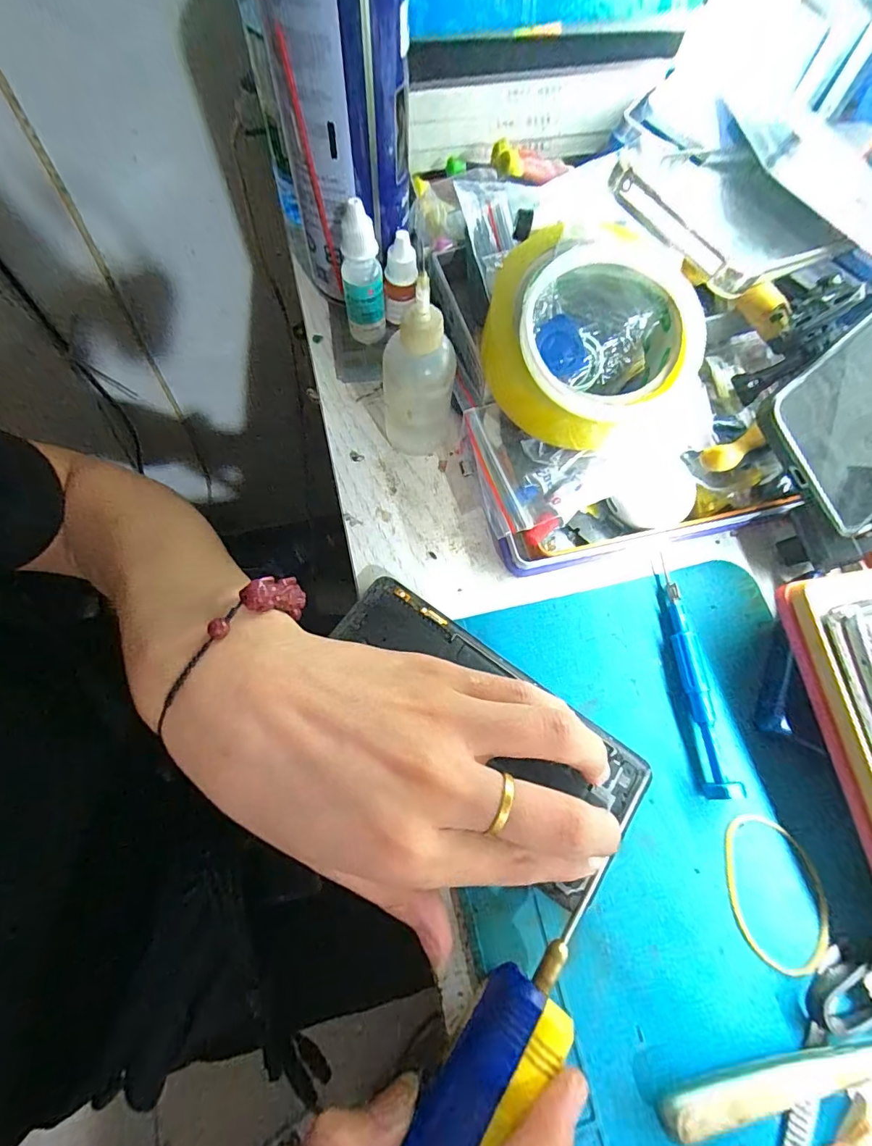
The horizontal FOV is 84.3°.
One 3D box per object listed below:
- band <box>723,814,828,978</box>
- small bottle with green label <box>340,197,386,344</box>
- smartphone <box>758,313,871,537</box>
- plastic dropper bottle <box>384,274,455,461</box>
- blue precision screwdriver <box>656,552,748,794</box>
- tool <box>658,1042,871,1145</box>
[{"bbox_3d":[0.153,0.143,0.216,0.043,0.004,0.062,0,71,-4],"label":"band"},{"bbox_3d":[-0.042,-0.167,0.276,0.022,0.077,0.019,-5,71,-6],"label":"small bottle with green label"},{"bbox_3d":[0.224,-0.090,0.235,0.157,0.004,0.075,-39,98,-13],"label":"smartphone"},{"bbox_3d":[-0.009,-0.097,0.241,0.035,0.100,0.030,0,71,-4],"label":"plastic dropper bottle"},{"bbox_3d":[0.127,0.047,0.240,0.012,0.016,0.117,-1,71,-5],"label":"blue precision screwdriver"},{"bbox_3d":[0.150,0.197,0.188,0.130,0.013,0.014,-7,71,-7],"label":"tool"}]

